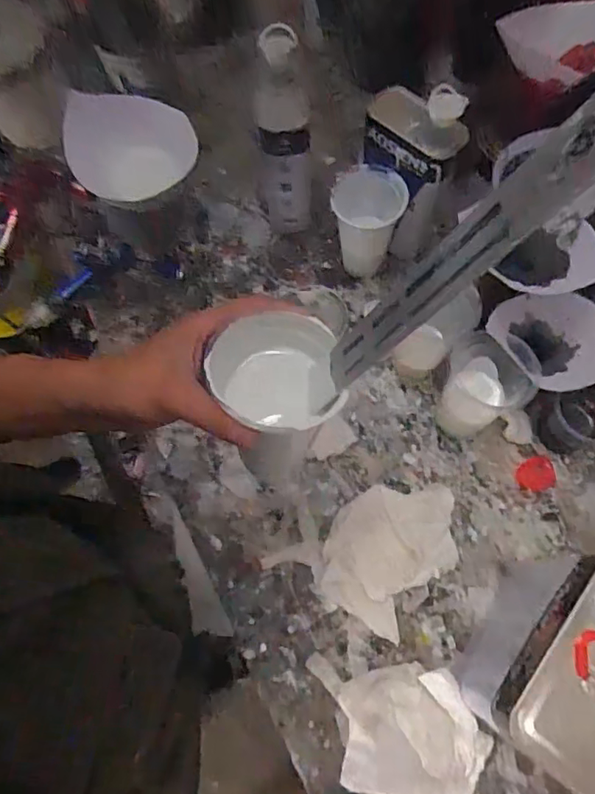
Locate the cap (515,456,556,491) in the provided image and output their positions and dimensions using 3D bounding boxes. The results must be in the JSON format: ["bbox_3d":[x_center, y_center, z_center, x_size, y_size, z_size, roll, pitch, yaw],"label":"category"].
[{"bbox_3d":[0.274,0.089,0.632,0.049,0.014,0.037,-17,69,-4],"label":"cap"}]

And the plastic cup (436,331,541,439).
[{"bbox_3d":[0.204,-0.013,0.615,0.099,0.127,0.081,-31,71,-9],"label":"plastic cup"}]

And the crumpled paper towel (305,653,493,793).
[{"bbox_3d":[0.097,0.329,0.536,0.160,0.051,0.118,0,69,2],"label":"crumpled paper towel"}]

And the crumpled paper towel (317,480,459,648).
[{"bbox_3d":[0.102,0.162,0.597,0.125,0.041,0.171,40,76,16],"label":"crumpled paper towel"}]

